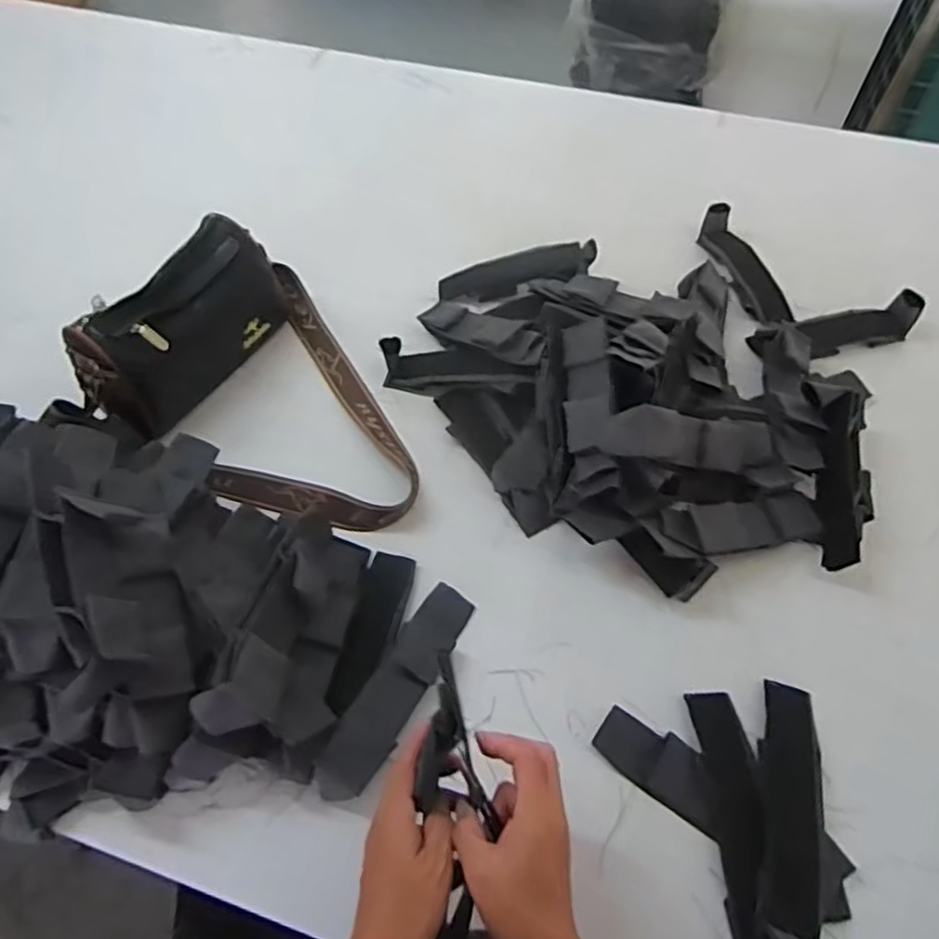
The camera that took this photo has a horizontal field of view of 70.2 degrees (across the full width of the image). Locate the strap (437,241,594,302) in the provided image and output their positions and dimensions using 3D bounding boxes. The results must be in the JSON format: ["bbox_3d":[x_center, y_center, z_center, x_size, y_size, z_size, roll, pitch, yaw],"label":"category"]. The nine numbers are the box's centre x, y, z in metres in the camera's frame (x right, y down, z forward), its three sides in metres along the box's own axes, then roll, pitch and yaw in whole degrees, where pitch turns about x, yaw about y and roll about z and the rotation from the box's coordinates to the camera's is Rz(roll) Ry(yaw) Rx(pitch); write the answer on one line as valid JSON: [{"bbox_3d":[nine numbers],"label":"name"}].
[{"bbox_3d":[0.057,-0.239,0.820,0.193,0.031,0.051,-8,54,19],"label":"strap"}]

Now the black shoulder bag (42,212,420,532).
[{"bbox_3d":[-0.196,-0.118,0.705,0.349,0.149,0.311,15,58,12],"label":"black shoulder bag"}]

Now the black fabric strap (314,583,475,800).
[{"bbox_3d":[-0.057,0.182,0.565,0.050,0.046,0.198,25,60,18],"label":"black fabric strap"}]

